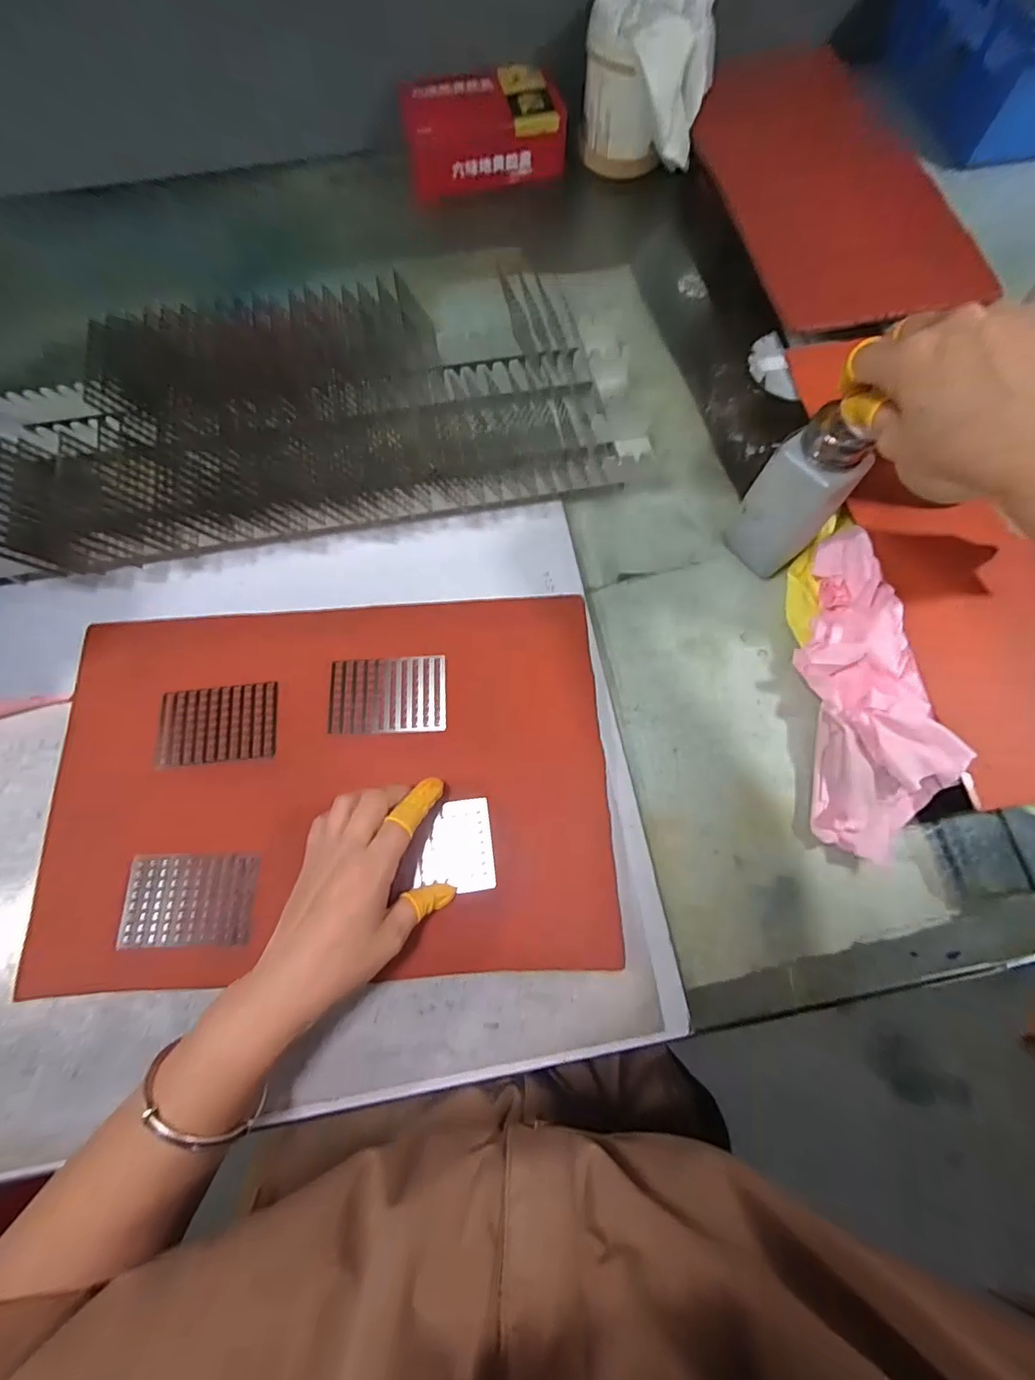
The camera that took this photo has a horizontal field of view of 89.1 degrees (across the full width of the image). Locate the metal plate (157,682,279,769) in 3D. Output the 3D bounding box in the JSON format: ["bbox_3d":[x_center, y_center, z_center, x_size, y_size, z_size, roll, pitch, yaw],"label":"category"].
[{"bbox_3d":[-0.217,0.024,0.380,0.082,0.009,0.056,-4,77,-6],"label":"metal plate"}]

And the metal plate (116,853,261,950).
[{"bbox_3d":[-0.221,0.140,0.350,0.073,0.011,0.057,-1,72,1],"label":"metal plate"}]

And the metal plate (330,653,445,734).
[{"bbox_3d":[-0.095,0.004,0.386,0.086,0.007,0.055,-2,79,5],"label":"metal plate"}]

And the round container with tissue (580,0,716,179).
[{"bbox_3d":[0.128,-0.612,0.533,0.117,0.116,0.112,0,72,1],"label":"round container with tissue"}]

